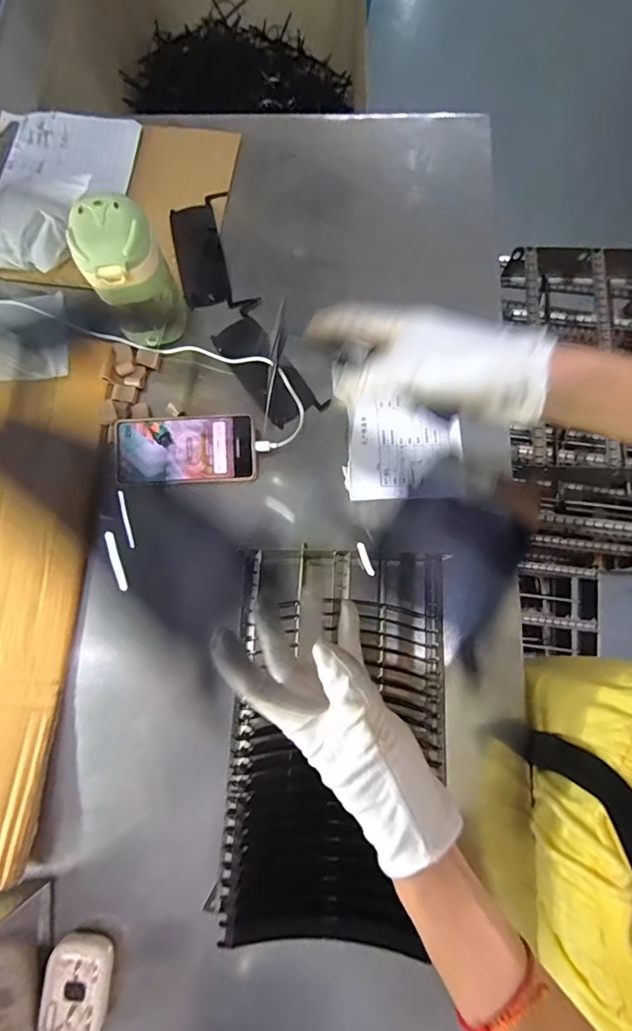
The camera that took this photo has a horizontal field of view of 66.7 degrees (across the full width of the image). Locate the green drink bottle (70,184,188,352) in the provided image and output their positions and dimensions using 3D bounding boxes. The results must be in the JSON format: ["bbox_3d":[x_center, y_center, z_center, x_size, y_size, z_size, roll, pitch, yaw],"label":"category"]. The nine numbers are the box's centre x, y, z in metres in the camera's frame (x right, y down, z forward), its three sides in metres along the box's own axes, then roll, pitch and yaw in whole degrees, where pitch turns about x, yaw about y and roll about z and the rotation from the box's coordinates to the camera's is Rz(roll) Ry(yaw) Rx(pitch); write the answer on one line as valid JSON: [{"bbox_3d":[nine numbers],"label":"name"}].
[{"bbox_3d":[-0.199,-0.259,0.523,0.084,0.144,0.076,-26,76,-5],"label":"green drink bottle"}]

